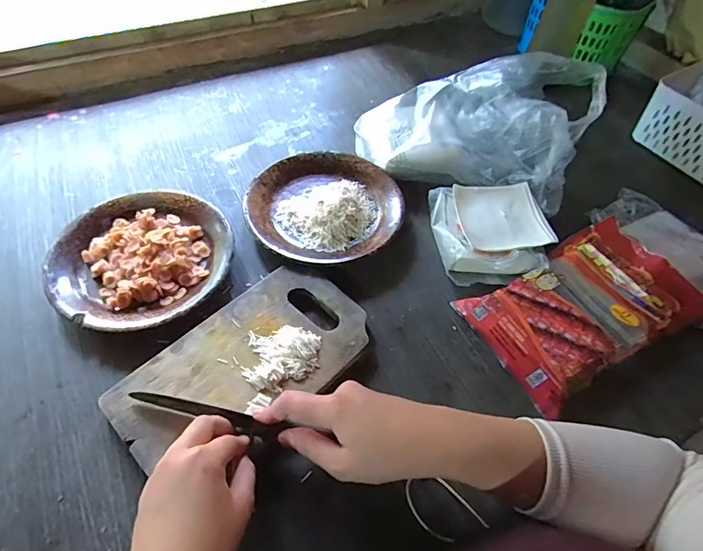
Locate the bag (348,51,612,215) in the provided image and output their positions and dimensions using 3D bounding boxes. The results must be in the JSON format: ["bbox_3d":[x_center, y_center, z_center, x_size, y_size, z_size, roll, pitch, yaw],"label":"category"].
[{"bbox_3d":[0.154,-0.202,0.547,0.277,0.126,0.136,17,54,7],"label":"bag"}]

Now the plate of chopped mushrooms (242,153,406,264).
[{"bbox_3d":[-0.032,-0.084,0.533,0.183,0.037,0.174,3,54,-4],"label":"plate of chopped mushrooms"}]

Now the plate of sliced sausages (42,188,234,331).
[{"bbox_3d":[-0.226,-0.019,0.472,0.182,0.032,0.179,3,54,-4],"label":"plate of sliced sausages"}]

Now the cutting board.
[{"bbox_3d":[-0.098,0.084,0.413,0.232,0.022,0.129,-37,65,-27],"label":"cutting board"}]

